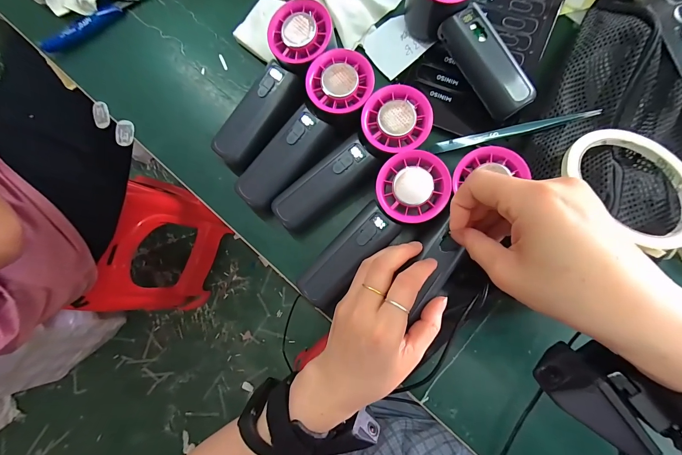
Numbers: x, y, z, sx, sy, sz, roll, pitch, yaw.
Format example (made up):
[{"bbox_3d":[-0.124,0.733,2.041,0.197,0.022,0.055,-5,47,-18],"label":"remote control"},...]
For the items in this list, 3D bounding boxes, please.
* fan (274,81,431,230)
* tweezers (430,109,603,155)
[{"bbox_3d":[0.010,-0.053,0.257,0.154,0.050,0.052,-42,83,-3],"label":"fan"},{"bbox_3d":[0.147,-0.084,0.256,0.126,0.006,0.011,-7,82,26],"label":"tweezers"}]

